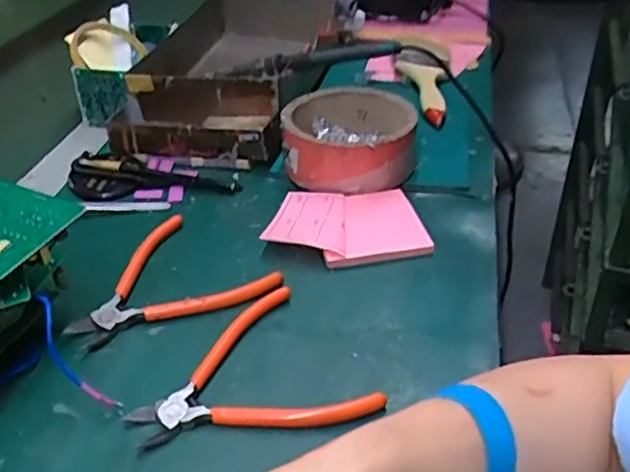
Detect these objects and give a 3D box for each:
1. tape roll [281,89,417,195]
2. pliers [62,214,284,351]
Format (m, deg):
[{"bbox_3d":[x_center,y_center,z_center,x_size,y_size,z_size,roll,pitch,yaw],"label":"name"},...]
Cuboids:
[{"bbox_3d":[0.032,-0.091,0.619,0.117,0.059,0.128,-1,36,1],"label":"tape roll"},{"bbox_3d":[-0.115,0.039,0.494,0.123,0.011,0.133,29,46,34],"label":"pliers"}]

